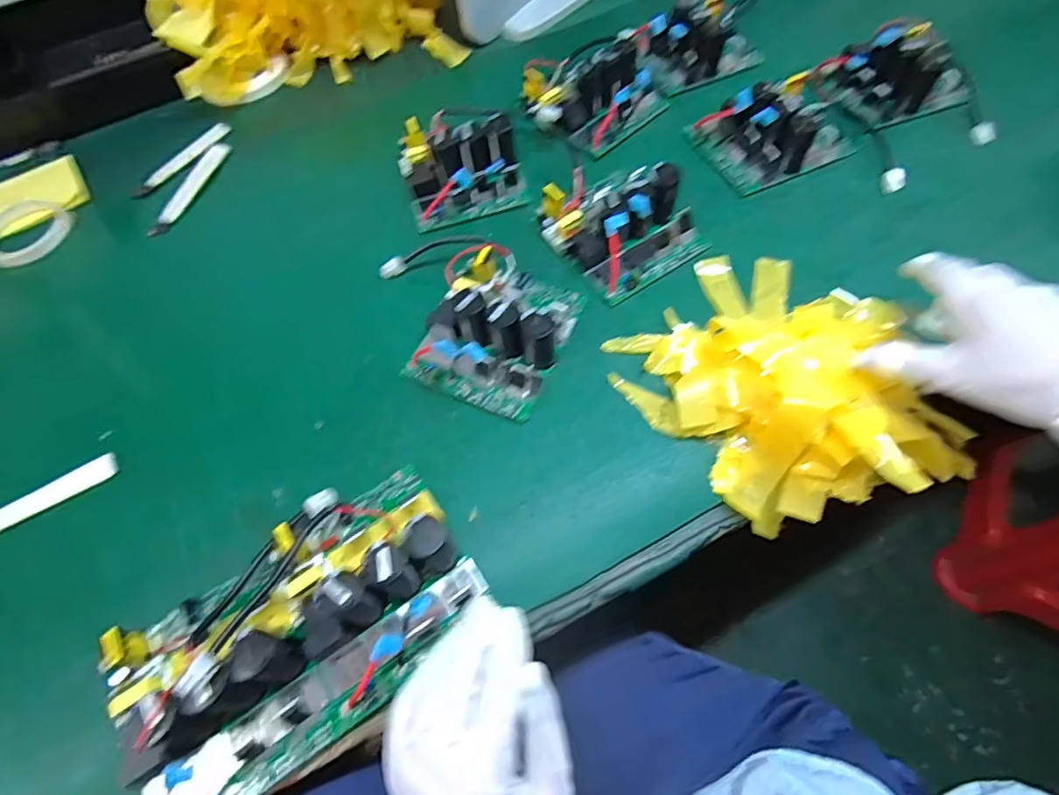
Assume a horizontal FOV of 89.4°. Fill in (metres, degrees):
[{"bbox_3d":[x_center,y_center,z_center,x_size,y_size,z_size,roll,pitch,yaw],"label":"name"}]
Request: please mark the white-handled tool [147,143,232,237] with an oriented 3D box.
[{"bbox_3d":[-0.392,-0.242,0.616,0.019,0.009,0.149,15,64,12],"label":"white-handled tool"}]

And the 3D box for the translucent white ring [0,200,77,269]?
[{"bbox_3d":[-0.552,-0.182,0.583,0.081,0.020,0.095,25,67,16],"label":"translucent white ring"}]

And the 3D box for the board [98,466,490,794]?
[{"bbox_3d":[-0.157,0.155,0.355,0.242,0.062,0.157,-39,66,-16],"label":"board"}]

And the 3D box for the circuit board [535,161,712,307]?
[{"bbox_3d":[0.087,-0.177,0.514,0.123,0.055,0.137,-34,65,-13],"label":"circuit board"}]

